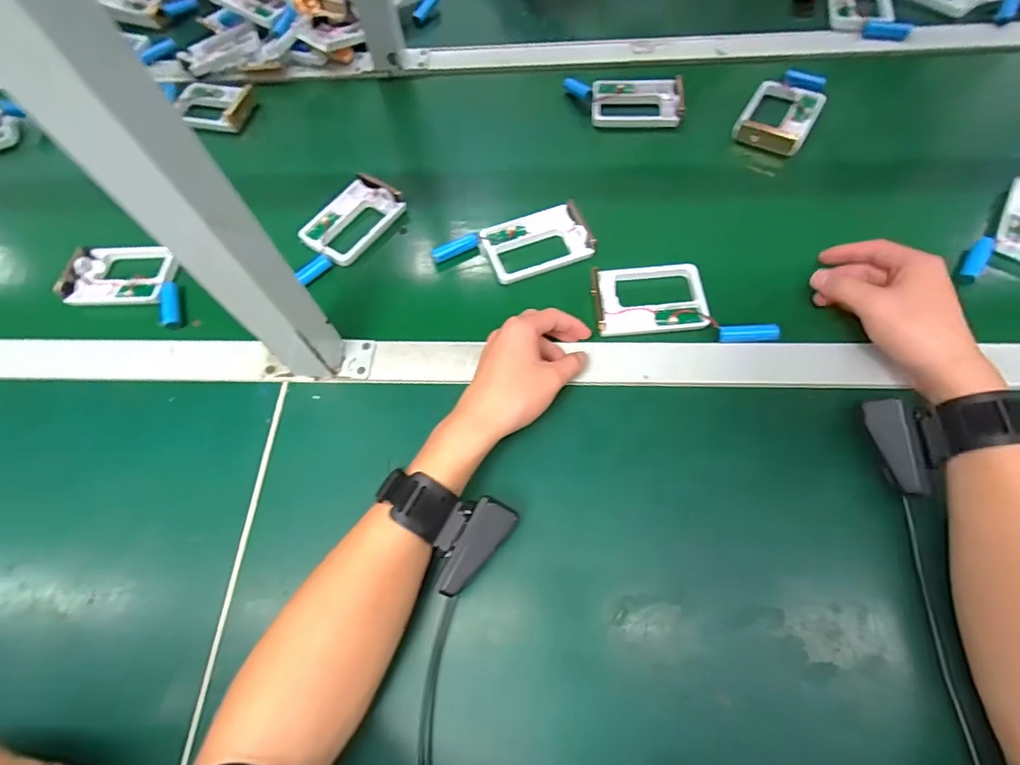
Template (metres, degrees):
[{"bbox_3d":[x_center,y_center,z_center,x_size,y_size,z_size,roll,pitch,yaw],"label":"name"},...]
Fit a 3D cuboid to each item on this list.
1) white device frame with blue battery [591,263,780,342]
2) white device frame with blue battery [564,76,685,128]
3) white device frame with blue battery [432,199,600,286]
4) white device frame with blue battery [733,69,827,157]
[{"bbox_3d":[0.153,-0.075,0.436,0.157,0.020,0.077,6,64,7],"label":"white device frame with blue battery"},{"bbox_3d":[0.132,-0.329,0.568,0.134,0.016,0.075,4,64,6],"label":"white device frame with blue battery"},{"bbox_3d":[0.002,-0.135,0.481,0.149,0.017,0.068,-15,64,-4],"label":"white device frame with blue battery"},{"bbox_3d":[0.304,-0.305,0.541,0.073,0.023,0.117,28,69,16],"label":"white device frame with blue battery"}]

